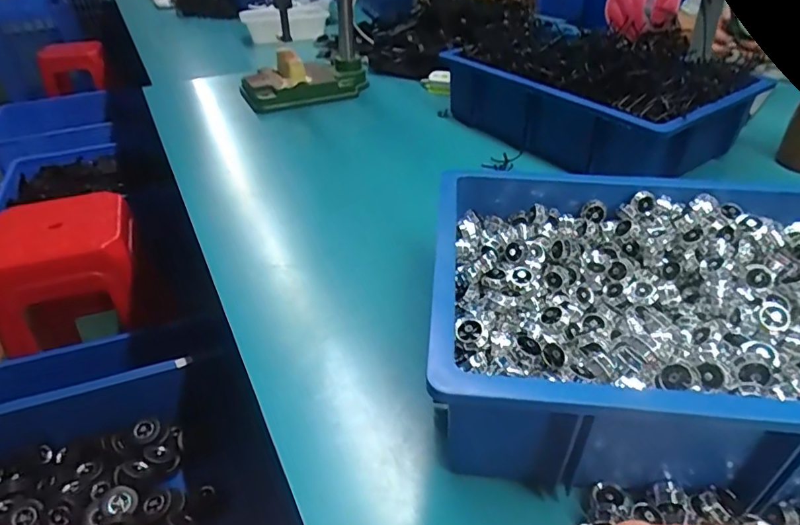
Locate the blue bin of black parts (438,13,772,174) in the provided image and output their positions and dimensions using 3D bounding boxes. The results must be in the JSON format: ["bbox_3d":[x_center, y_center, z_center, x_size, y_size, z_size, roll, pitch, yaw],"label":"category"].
[{"bbox_3d":[0.311,-0.282,0.848,0.284,0.141,0.411,-26,42,-28],"label":"blue bin of black parts"}]

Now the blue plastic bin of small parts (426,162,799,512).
[{"bbox_3d":[0.263,0.036,0.427,0.447,0.111,0.304,2,37,6],"label":"blue plastic bin of small parts"}]

